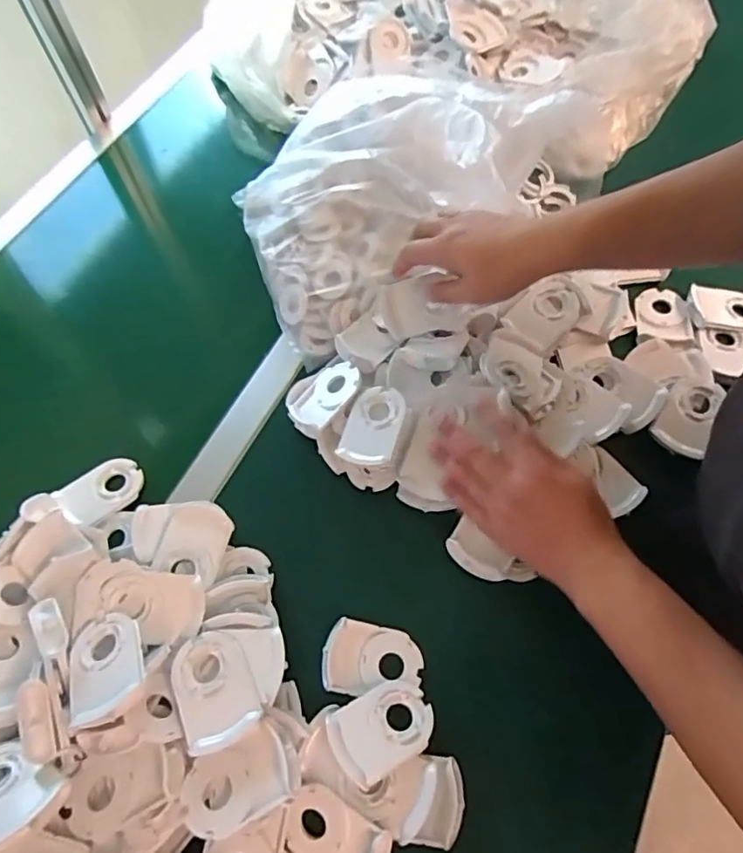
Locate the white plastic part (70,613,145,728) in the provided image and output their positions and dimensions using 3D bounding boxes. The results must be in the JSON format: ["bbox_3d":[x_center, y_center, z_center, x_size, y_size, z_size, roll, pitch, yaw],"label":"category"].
[{"bbox_3d":[-0.202,0.182,0.430,0.053,0.012,0.081,-22,43,-7],"label":"white plastic part"}]

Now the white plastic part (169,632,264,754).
[{"bbox_3d":[-0.122,0.198,0.424,0.057,0.012,0.079,-25,65,-10],"label":"white plastic part"}]

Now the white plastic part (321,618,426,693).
[{"bbox_3d":[0.001,0.201,0.483,0.082,0.008,0.056,7,64,6],"label":"white plastic part"}]

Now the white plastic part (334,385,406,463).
[{"bbox_3d":[0.001,-0.001,0.546,0.054,0.022,0.078,16,65,10],"label":"white plastic part"}]

